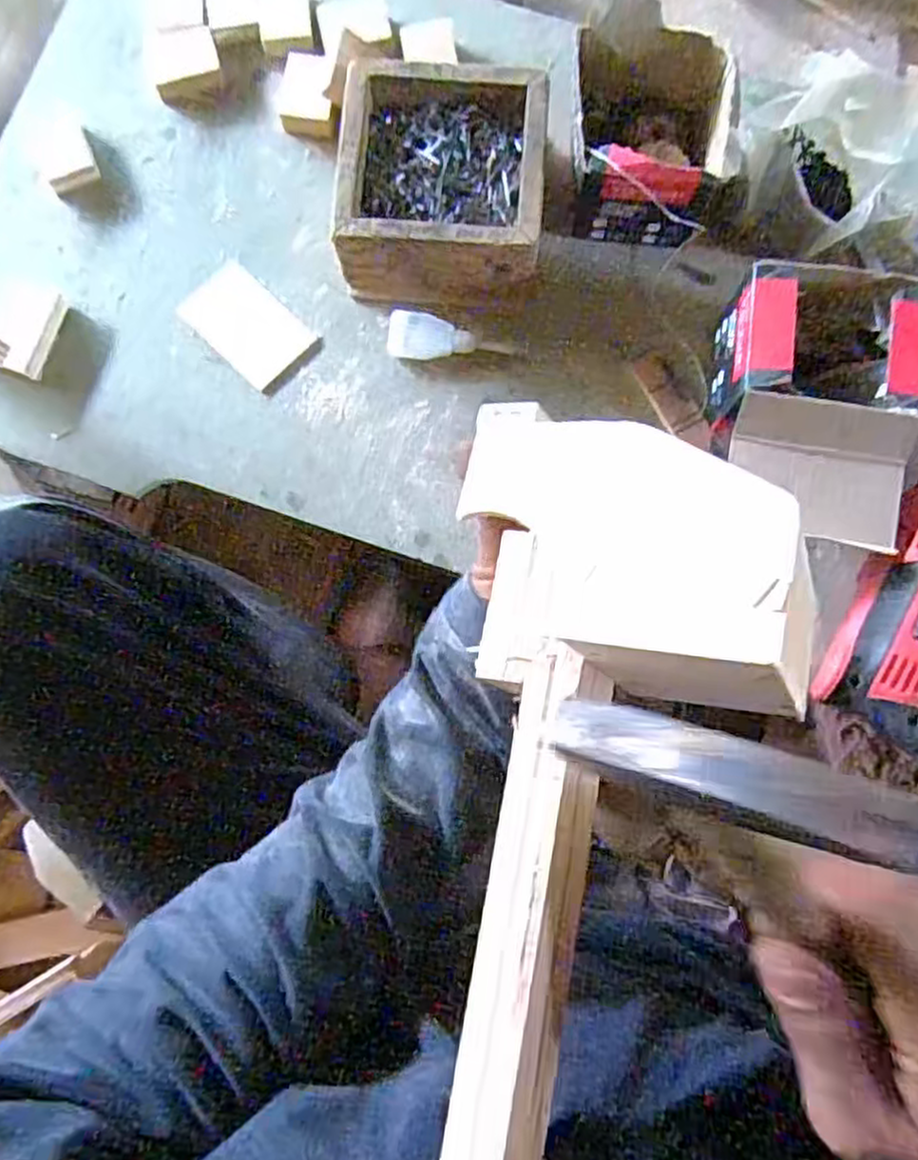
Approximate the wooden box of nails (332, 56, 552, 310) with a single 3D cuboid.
[{"bbox_3d":[-0.011,-0.285,0.546,0.142,0.066,0.157,6,80,2],"label":"wooden box of nails"}]

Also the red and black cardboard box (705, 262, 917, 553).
[{"bbox_3d":[0.237,-0.112,0.506,0.123,0.078,0.178,7,80,3],"label":"red and black cardboard box"}]

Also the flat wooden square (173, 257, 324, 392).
[{"bbox_3d":[-0.162,-0.195,0.567,0.093,0.006,0.061,42,83,8],"label":"flat wooden square"}]

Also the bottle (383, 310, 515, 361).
[{"bbox_3d":[-0.007,-0.179,0.556,0.090,0.017,0.032,6,80,3],"label":"bottle"}]

